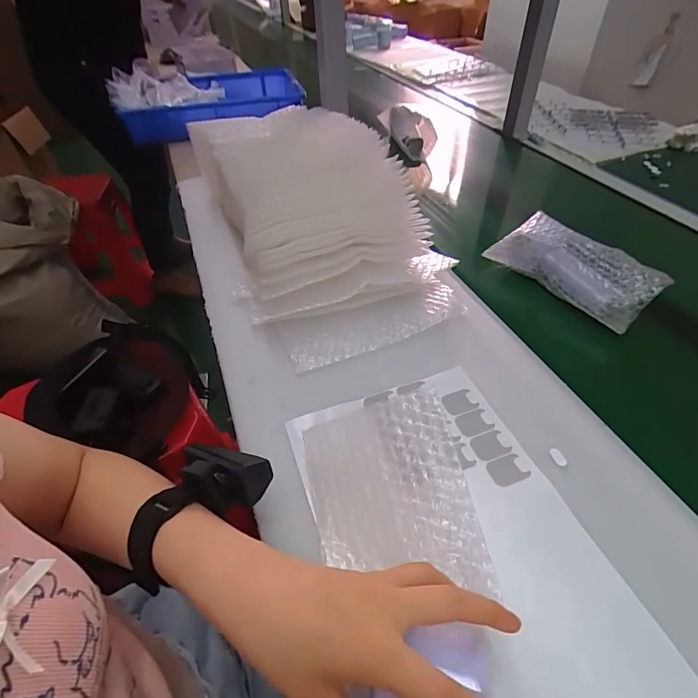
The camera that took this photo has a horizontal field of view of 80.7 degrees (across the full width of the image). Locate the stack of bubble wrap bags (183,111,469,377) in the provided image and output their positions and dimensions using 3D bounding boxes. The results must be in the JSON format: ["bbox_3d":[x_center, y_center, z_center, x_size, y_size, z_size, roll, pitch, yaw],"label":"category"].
[{"bbox_3d":[-0.053,-0.191,0.565,0.255,0.144,0.442,-22,45,-16],"label":"stack of bubble wrap bags"}]

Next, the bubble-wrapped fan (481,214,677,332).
[{"bbox_3d":[0.280,-0.102,0.523,0.059,0.073,0.201,-26,46,-20],"label":"bubble-wrapped fan"}]

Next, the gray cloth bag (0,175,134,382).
[{"bbox_3d":[-1.047,-0.247,1.331,0.426,0.416,0.430,-24,46,-19],"label":"gray cloth bag"}]

